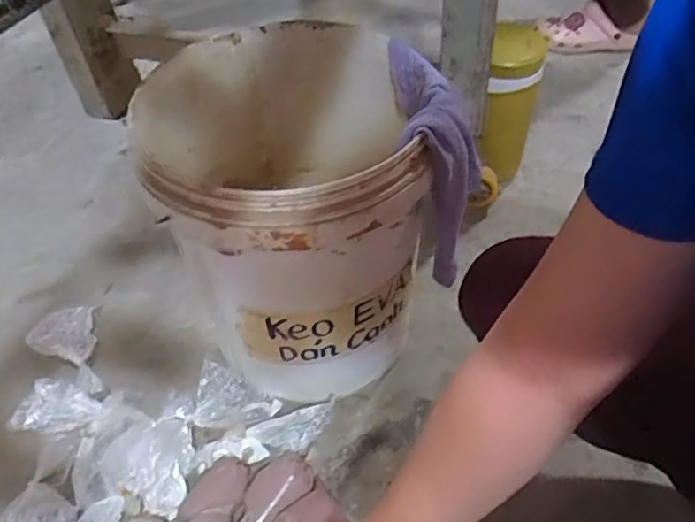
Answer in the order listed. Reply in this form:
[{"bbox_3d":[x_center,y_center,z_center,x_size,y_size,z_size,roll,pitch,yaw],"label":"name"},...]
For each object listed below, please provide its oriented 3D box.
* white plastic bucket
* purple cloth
[{"bbox_3d":[-0.056,-0.034,0.724,0.275,0.369,0.307,-19,49,-12],"label":"white plastic bucket"},{"bbox_3d":[0.088,-0.109,0.663,0.072,0.208,0.176,-2,48,3],"label":"purple cloth"}]

